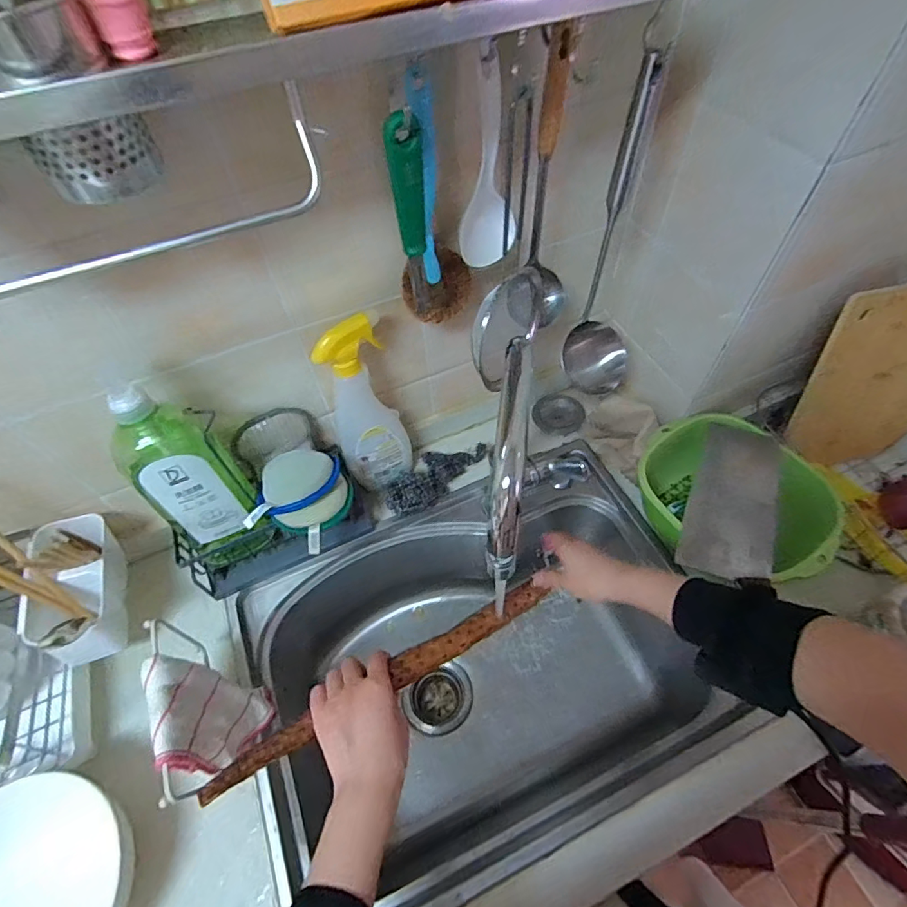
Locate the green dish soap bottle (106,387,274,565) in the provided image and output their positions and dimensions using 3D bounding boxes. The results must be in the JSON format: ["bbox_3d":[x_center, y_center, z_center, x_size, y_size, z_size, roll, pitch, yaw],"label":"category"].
[{"bbox_3d":[-0.295,0.036,0.554,0.083,0.255,0.100,39,65,25],"label":"green dish soap bottle"}]

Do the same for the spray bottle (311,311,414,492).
[{"bbox_3d":[-0.110,-0.055,0.622,0.059,0.266,0.089,36,64,24],"label":"spray bottle"}]

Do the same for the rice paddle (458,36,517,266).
[{"bbox_3d":[0.032,-0.265,0.451,0.058,0.177,0.024,-7,55,-2],"label":"rice paddle"}]

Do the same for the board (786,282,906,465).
[{"bbox_3d":[0.564,-0.098,0.636,0.203,0.282,0.023,-8,43,-5],"label":"board"}]

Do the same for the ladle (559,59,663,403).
[{"bbox_3d":[0.179,-0.204,0.516,0.084,0.338,0.058,15,57,13],"label":"ladle"}]

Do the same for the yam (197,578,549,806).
[{"bbox_3d":[-0.047,0.213,0.478,0.373,0.025,0.029,-18,54,-32],"label":"yam"}]

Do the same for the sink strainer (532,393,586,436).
[{"bbox_3d":[0.175,-0.066,0.798,0.079,0.023,0.067,-18,56,-9],"label":"sink strainer"}]

